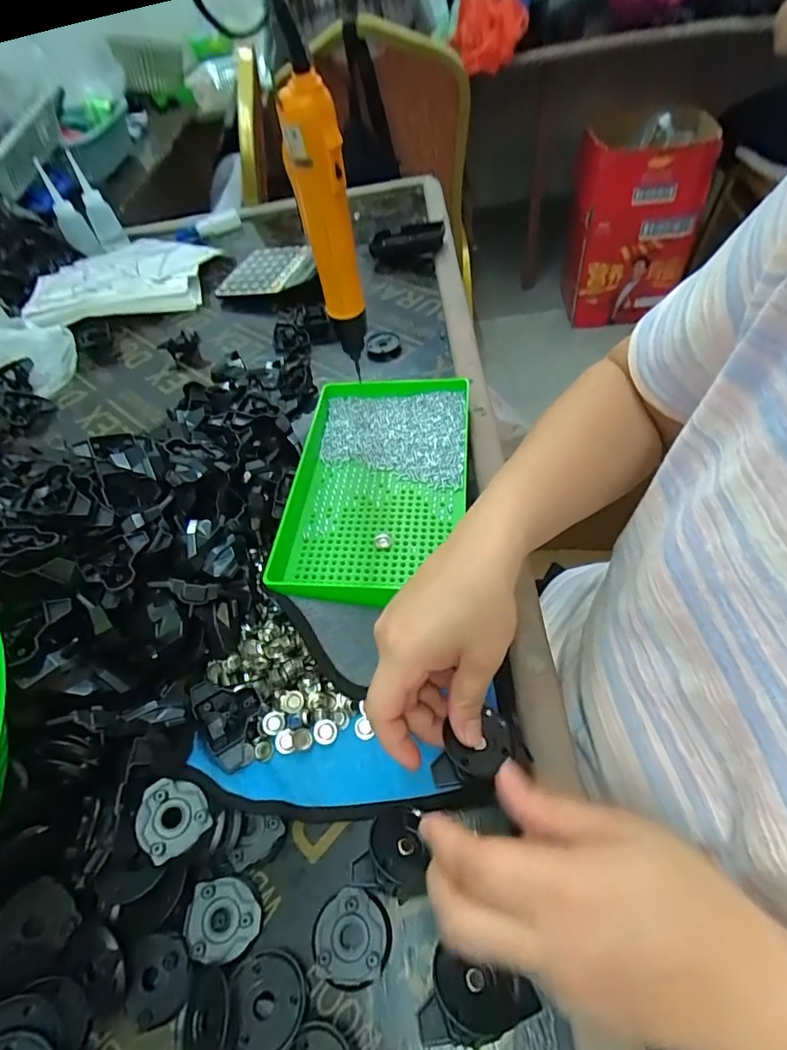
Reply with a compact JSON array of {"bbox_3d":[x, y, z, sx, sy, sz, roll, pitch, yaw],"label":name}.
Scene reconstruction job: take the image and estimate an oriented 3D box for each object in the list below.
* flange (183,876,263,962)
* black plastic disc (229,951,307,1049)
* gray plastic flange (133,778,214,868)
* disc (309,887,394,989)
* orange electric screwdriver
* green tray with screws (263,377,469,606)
[{"bbox_3d":[-0.094,0.219,0.288,0.039,0.008,0.037,-4,51,5],"label":"flange"},{"bbox_3d":[-0.064,0.242,0.262,0.037,0.004,0.042,-13,37,-6],"label":"black plastic disc"},{"bbox_3d":[-0.127,0.168,0.299,0.038,0.010,0.038,-36,68,-27],"label":"gray plastic flange"},{"bbox_3d":[-0.023,0.222,0.281,0.042,0.006,0.042,-15,51,-4],"label":"disc"},{"bbox_3d":[-0.050,-0.224,0.402,0.041,0.216,0.032,-7,50,3],"label":"orange electric screwdriver"},{"bbox_3d":[-0.016,-0.041,0.463,0.157,0.027,0.243,0,51,9],"label":"green tray with screws"}]

